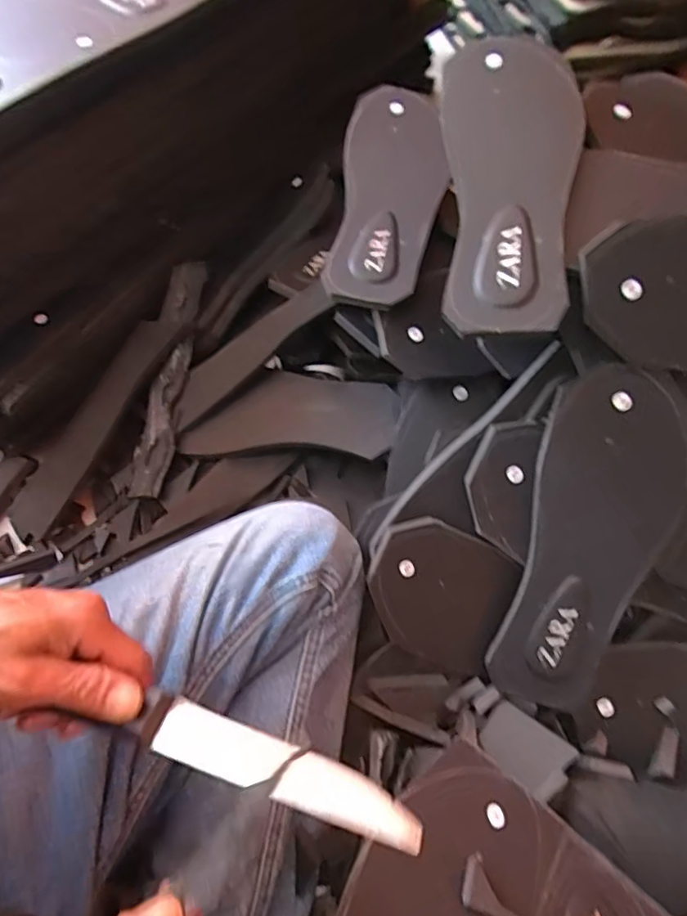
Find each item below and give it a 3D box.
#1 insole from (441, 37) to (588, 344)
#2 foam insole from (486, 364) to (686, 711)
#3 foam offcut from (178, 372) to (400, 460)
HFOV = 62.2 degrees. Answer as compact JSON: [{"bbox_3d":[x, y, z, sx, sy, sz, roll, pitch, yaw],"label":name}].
[{"bbox_3d":[0.120,-0.198,0.404,0.095,0.010,0.242,-1,73,8],"label":"insole"},{"bbox_3d":[0.181,0.064,0.420,0.098,0.015,0.251,16,98,8],"label":"foam insole"},{"bbox_3d":[-0.052,-0.044,0.556,0.214,0.012,0.084,1,69,15],"label":"foam offcut"}]

